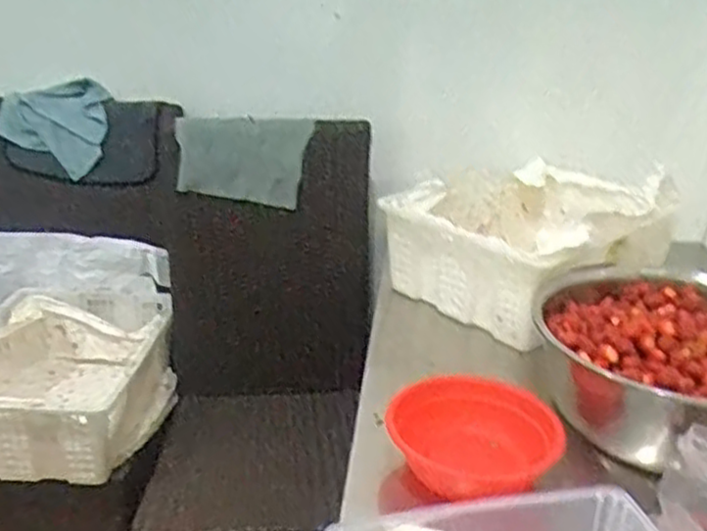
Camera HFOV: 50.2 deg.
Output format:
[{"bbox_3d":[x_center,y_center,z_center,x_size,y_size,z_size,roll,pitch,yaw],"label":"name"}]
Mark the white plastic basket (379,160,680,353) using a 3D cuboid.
[{"bbox_3d":[0.329,-0.050,1.357,0.493,0.180,0.383,-17,30,-38],"label":"white plastic basket"}]

